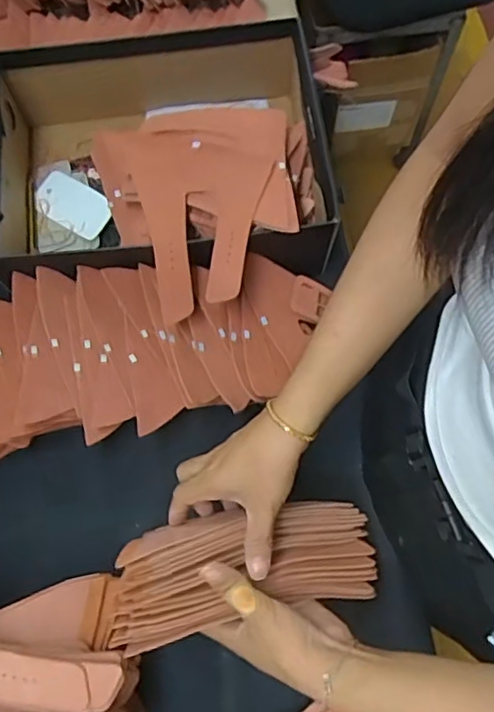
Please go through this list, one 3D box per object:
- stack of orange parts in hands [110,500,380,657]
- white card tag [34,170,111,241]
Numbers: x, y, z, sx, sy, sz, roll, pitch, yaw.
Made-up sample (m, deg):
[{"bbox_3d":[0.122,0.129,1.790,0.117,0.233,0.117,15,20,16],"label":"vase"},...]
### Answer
[{"bbox_3d":[-0.002,0.169,0.485,0.224,0.054,0.082,-1,69,-31],"label":"stack of orange parts in hands"},{"bbox_3d":[-0.195,-0.171,0.672,0.103,0.006,0.051,31,91,19],"label":"white card tag"}]

